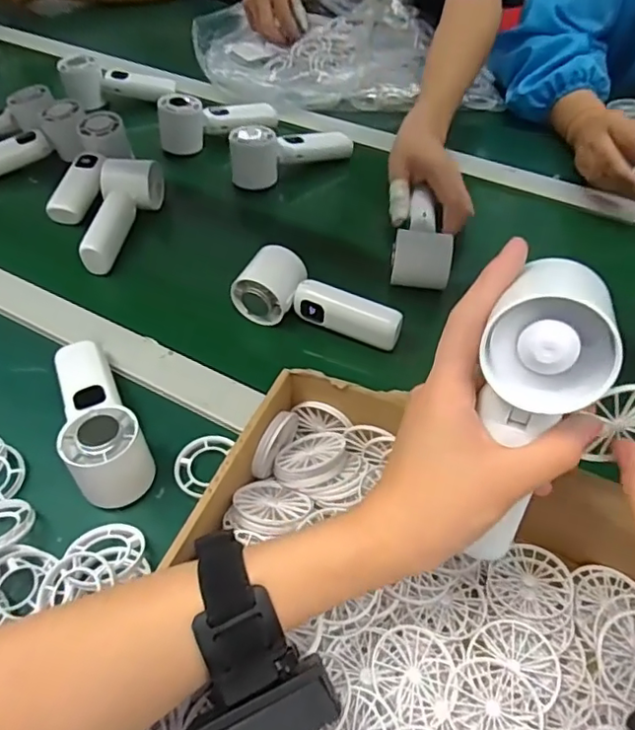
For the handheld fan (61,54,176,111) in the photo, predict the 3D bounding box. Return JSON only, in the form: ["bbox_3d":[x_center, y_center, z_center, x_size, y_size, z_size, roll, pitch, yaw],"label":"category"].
[{"bbox_3d":[-0.289,-0.403,0.822,0.161,0.056,0.051,0,51,-17],"label":"handheld fan"}]

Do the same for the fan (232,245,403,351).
[{"bbox_3d":[0.002,-0.061,0.528,0.151,0.049,0.053,15,54,12],"label":"fan"}]

